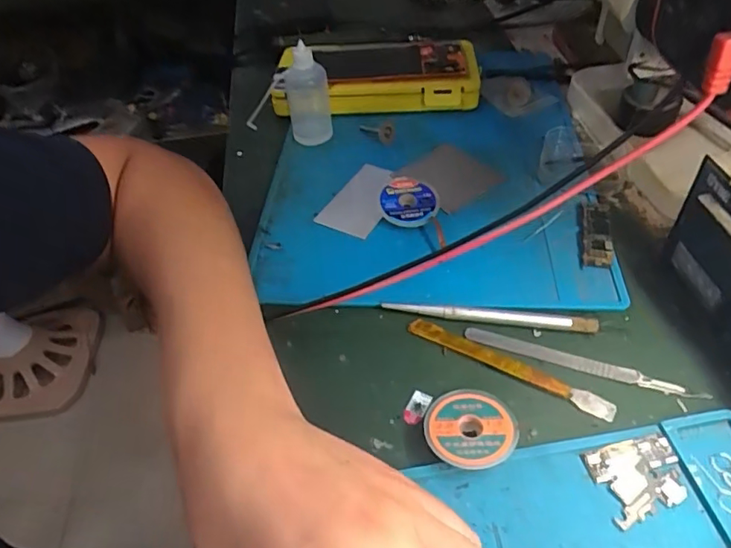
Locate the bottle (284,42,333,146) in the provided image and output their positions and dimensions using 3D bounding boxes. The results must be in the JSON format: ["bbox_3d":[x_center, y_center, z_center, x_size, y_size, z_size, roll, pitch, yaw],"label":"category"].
[{"bbox_3d":[-0.050,-0.151,0.459,0.037,0.080,0.039,-9,45,-1],"label":"bottle"}]

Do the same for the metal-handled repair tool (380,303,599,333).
[{"bbox_3d":[0.074,0.025,0.331,0.125,0.009,0.010,3,46,10],"label":"metal-handled repair tool"}]

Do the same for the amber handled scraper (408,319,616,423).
[{"bbox_3d":[0.080,0.051,0.309,0.120,0.004,0.012,22,52,26],"label":"amber handled scraper"}]

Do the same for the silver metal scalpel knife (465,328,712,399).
[{"bbox_3d":[0.120,0.050,0.307,0.126,0.006,0.010,12,48,19],"label":"silver metal scalpel knife"}]

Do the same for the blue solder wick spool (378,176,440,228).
[{"bbox_3d":[0.032,-0.052,0.394,0.041,0.008,0.040,-2,64,4],"label":"blue solder wick spool"}]

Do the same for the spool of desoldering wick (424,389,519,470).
[{"bbox_3d":[0.053,0.079,0.278,0.044,0.013,0.042,-4,45,4],"label":"spool of desoldering wick"}]

